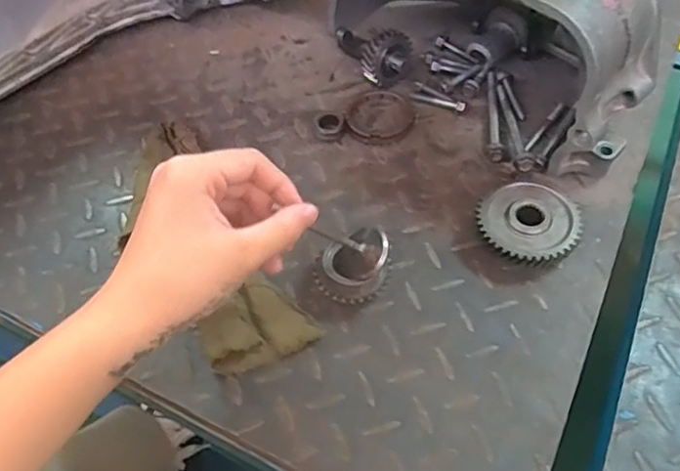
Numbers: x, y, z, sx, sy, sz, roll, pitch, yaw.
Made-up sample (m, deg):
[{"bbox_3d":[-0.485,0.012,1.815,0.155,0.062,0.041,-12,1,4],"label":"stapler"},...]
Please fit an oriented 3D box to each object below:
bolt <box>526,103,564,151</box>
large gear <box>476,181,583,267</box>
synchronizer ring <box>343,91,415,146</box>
[{"bbox_3d":[0.175,-0.092,0.502,0.007,0.006,0.062,32,64,21],"label":"bolt"},{"bbox_3d":[0.138,-0.006,0.437,0.071,0.025,0.064,33,65,22],"label":"large gear"},{"bbox_3d":[0.037,-0.107,0.527,0.060,0.004,0.063,-1,57,2],"label":"synchronizer ring"}]

